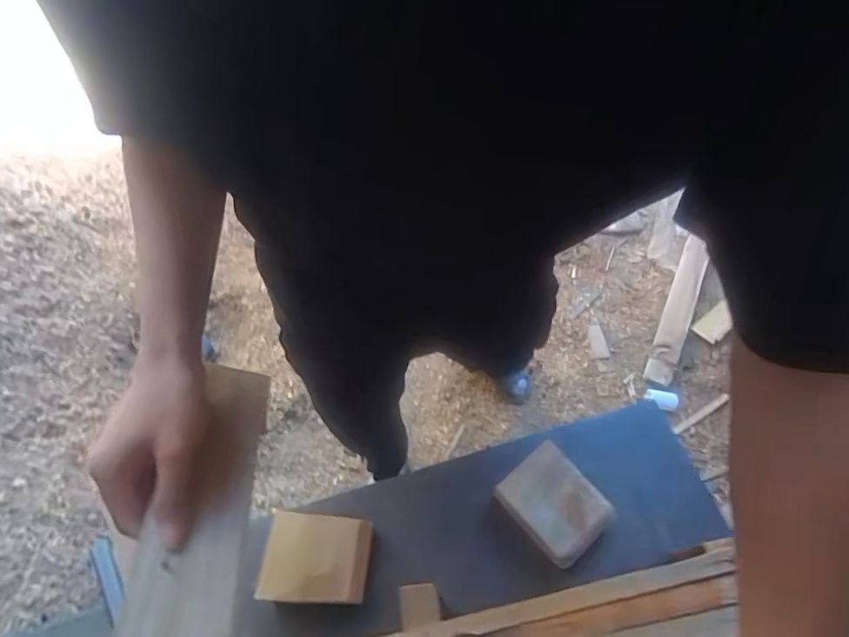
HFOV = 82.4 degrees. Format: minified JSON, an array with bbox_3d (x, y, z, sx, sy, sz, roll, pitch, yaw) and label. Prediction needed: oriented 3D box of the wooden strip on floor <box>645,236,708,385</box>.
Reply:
[{"bbox_3d":[0.833,-0.040,1.582,0.086,0.034,0.605,13,54,30],"label":"wooden strip on floor"}]

